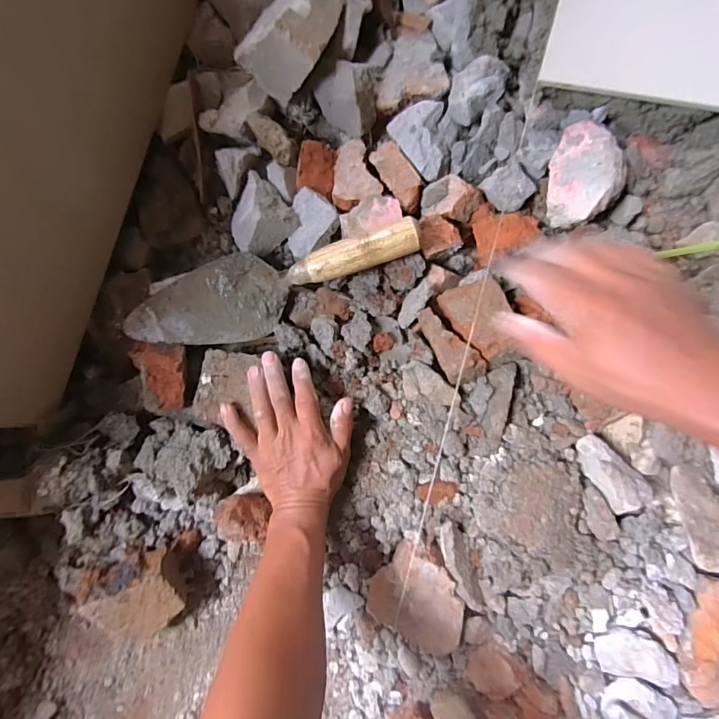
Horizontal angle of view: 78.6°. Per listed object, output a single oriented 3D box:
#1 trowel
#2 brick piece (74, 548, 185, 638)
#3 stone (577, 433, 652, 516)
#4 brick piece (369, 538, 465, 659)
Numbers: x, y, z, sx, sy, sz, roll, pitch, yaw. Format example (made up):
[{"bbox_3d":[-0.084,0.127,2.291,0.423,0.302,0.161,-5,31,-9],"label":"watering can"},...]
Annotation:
[{"bbox_3d":[-0.088,-0.080,0.452,0.297,0.052,0.085,-20,85,7],"label":"trowel"},{"bbox_3d":[-0.219,0.237,0.437,0.082,0.063,0.076,0,87,8],"label":"brick piece"},{"bbox_3d":[0.235,0.104,0.410,0.037,0.021,0.073,-36,66,5],"label":"stone"},{"bbox_3d":[0.060,0.234,0.428,0.090,0.027,0.076,36,93,8],"label":"brick piece"}]

